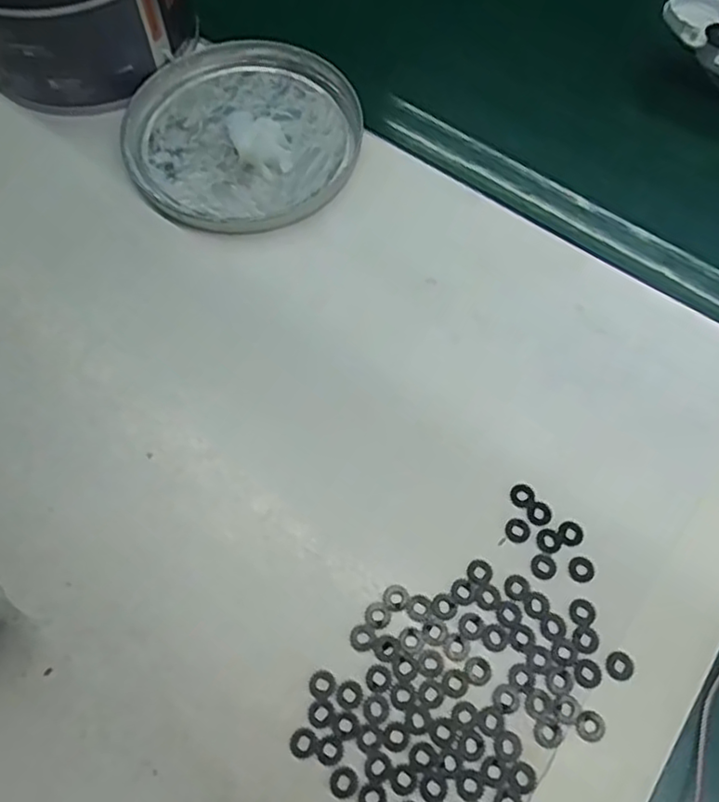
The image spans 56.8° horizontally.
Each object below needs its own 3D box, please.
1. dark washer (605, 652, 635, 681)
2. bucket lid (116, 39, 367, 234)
[{"bbox_3d":[0.102,0.104,0.260,0.011,0.004,0.010,3,65,1],"label":"dark washer"},{"bbox_3d":[-0.066,-0.155,0.379,0.129,0.010,0.133,0,65,0],"label":"bucket lid"}]

